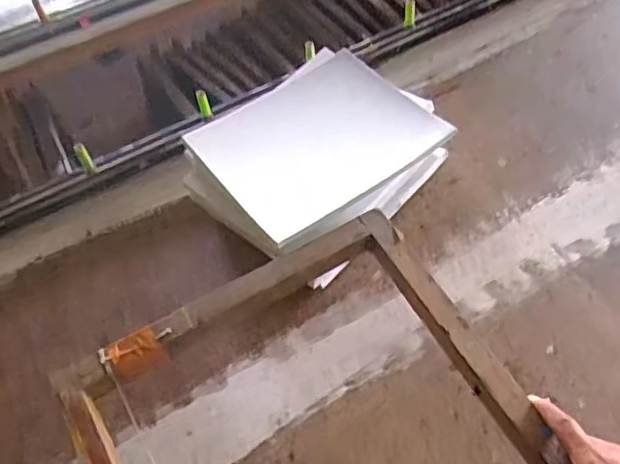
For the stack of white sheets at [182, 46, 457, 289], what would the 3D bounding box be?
[{"bbox_3d":[0.004,-0.095,0.821,0.286,0.109,0.243,-38,59,-20],"label":"stack of white sheets"}]

